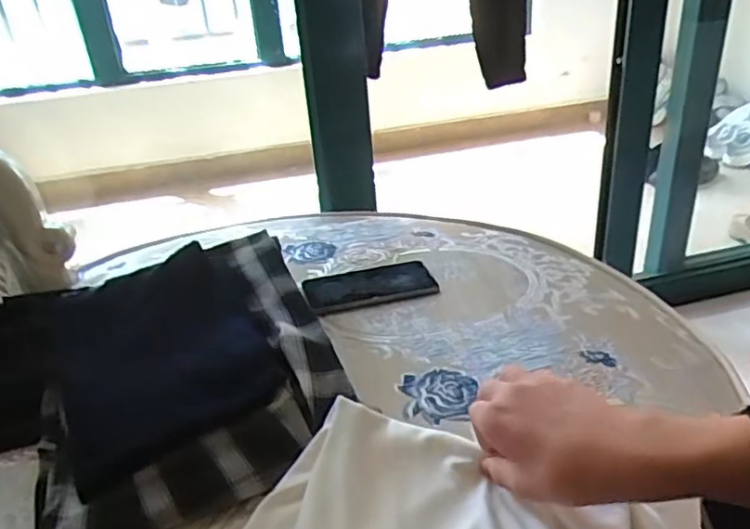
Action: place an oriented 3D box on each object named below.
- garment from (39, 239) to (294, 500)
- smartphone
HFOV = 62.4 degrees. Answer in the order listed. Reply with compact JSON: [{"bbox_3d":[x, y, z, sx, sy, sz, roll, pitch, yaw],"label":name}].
[{"bbox_3d":[-0.205,0.077,0.588,0.194,0.041,0.240,-27,50,-14],"label":"garment"},{"bbox_3d":[-0.007,0.026,0.743,0.153,0.008,0.082,-10,29,-12],"label":"smartphone"}]

